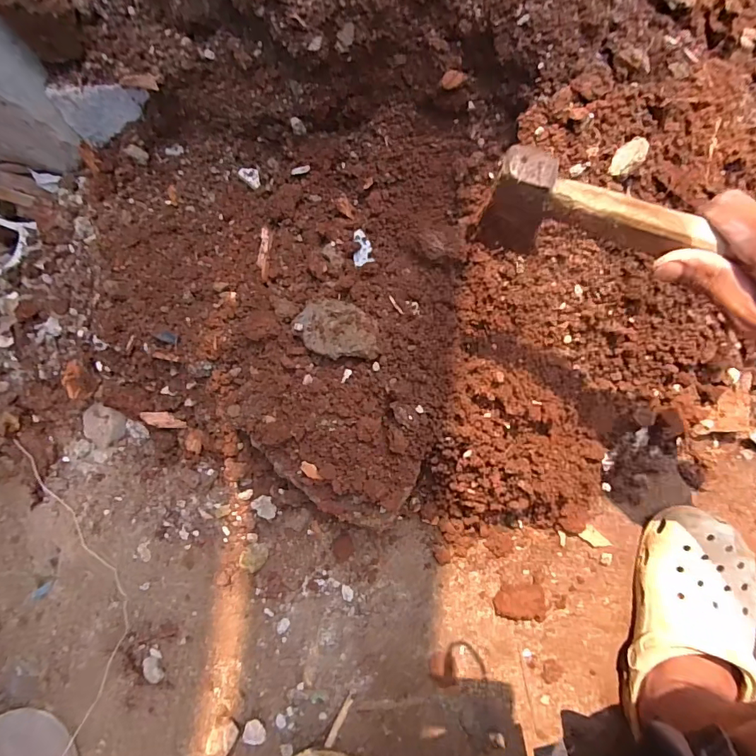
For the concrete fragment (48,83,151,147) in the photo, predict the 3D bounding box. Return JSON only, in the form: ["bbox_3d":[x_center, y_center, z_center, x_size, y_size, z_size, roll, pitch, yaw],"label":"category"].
[{"bbox_3d":[-0.343,-0.341,0.566,0.123,0.073,0.030,2,65,5],"label":"concrete fragment"}]

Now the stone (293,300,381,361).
[{"bbox_3d":[-0.041,-0.048,0.439,0.096,0.019,0.057,30,81,29],"label":"stone"}]

